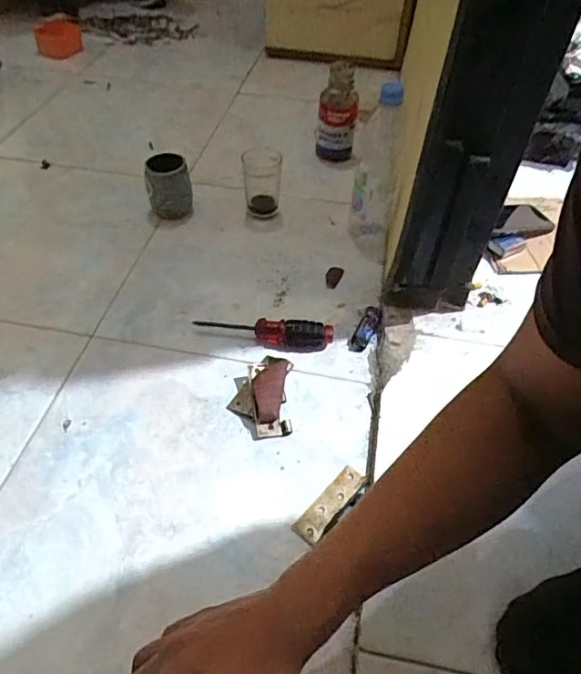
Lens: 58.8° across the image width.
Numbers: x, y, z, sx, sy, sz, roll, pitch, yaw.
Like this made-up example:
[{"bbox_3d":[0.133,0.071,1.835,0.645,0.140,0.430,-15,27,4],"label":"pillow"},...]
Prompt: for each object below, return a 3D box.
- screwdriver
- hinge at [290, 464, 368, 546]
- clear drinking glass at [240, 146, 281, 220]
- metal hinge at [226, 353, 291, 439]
[{"bbox_3d":[-0.036,-0.006,0.687,0.182,0.029,0.034,5,48,2],"label":"screwdriver"},{"bbox_3d":[0.043,0.178,0.552,0.033,0.005,0.096,34,55,25],"label":"hinge"},{"bbox_3d":[-0.048,-0.262,0.872,0.063,0.094,0.077,-2,48,-4],"label":"clear drinking glass"},{"bbox_3d":[-0.037,0.072,0.631,0.072,0.028,0.104,0,48,-3],"label":"metal hinge"}]

